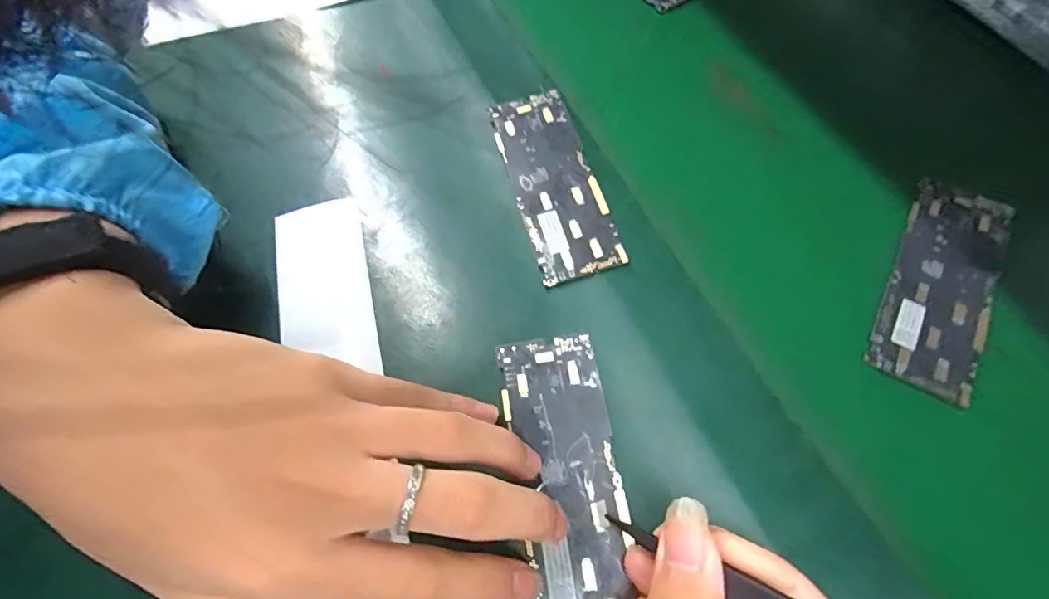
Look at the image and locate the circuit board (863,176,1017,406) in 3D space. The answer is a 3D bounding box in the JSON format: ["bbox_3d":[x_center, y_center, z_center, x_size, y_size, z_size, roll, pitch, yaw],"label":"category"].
[{"bbox_3d":[0.205,-0.009,0.241,0.044,0.005,0.119,27,69,15],"label":"circuit board"}]

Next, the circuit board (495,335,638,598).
[{"bbox_3d":[0.017,0.076,0.206,0.043,0.004,0.123,-7,64,0],"label":"circuit board"}]

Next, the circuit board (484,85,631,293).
[{"bbox_3d":[0.015,-0.066,0.273,0.044,0.007,0.123,-15,64,-4],"label":"circuit board"}]

